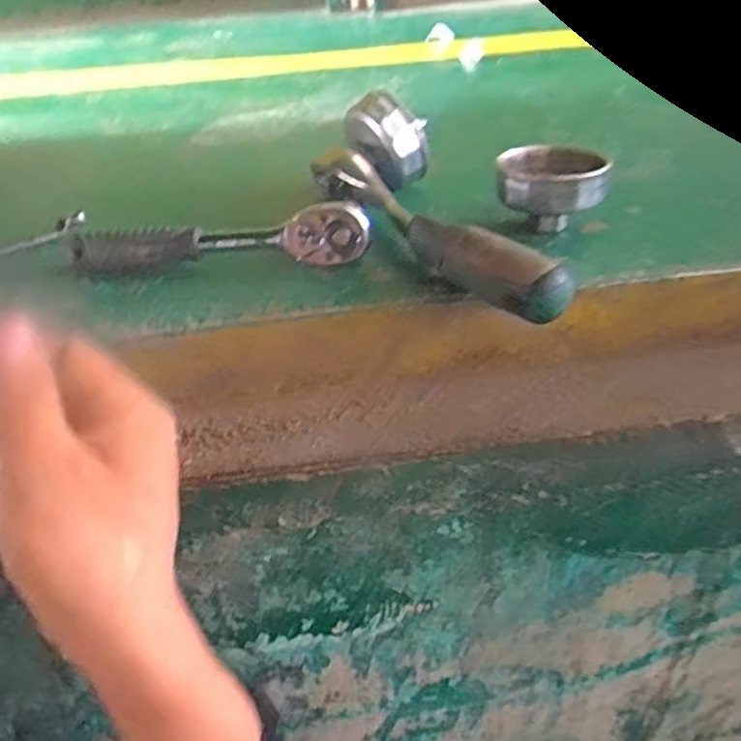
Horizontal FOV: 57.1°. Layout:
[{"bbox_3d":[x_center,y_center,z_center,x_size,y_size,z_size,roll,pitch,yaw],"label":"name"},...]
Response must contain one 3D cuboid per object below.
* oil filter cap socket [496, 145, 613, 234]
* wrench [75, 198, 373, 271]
[{"bbox_3d":[0.115,-0.115,0.445,0.071,0.050,0.076,2,34,8],"label":"oil filter cap socket"},{"bbox_3d":[-0.093,-0.078,0.420,0.184,0.038,0.021,-2,34,3],"label":"wrench"}]

